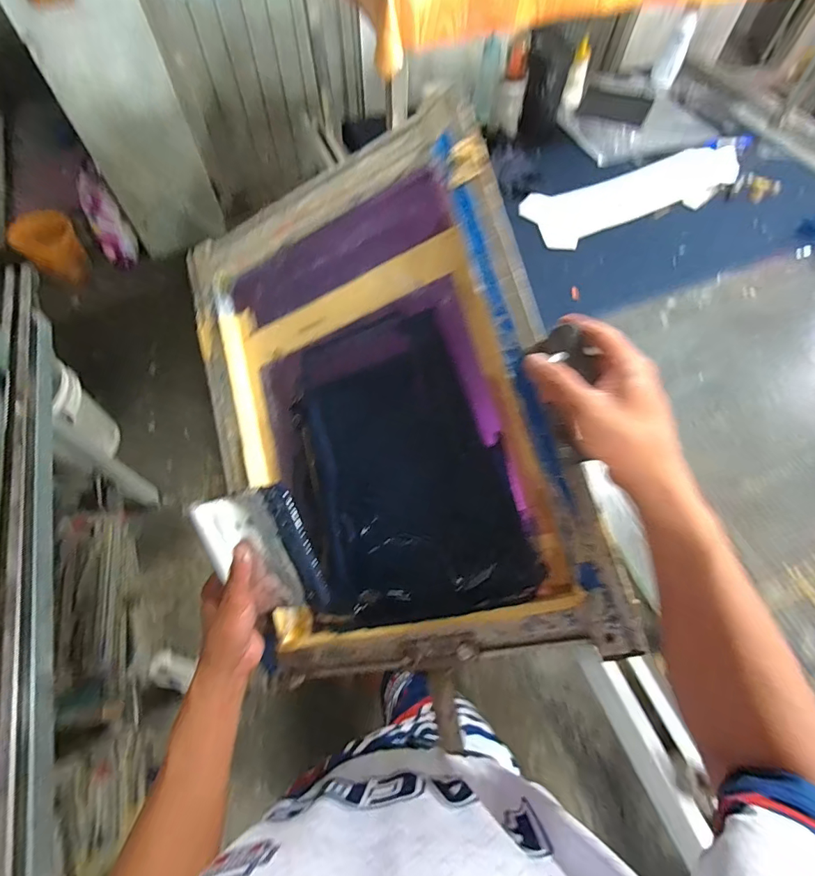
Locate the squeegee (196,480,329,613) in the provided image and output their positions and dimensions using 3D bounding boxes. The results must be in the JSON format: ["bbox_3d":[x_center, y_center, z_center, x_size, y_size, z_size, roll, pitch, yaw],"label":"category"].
[{"bbox_3d":[-0.144,0.115,0.423,0.101,0.020,0.129,-15,102,10],"label":"squeegee"}]

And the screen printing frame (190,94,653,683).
[{"bbox_3d":[-0.033,-0.039,0.453,0.361,0.044,0.527,-19,79,22],"label":"screen printing frame"}]

